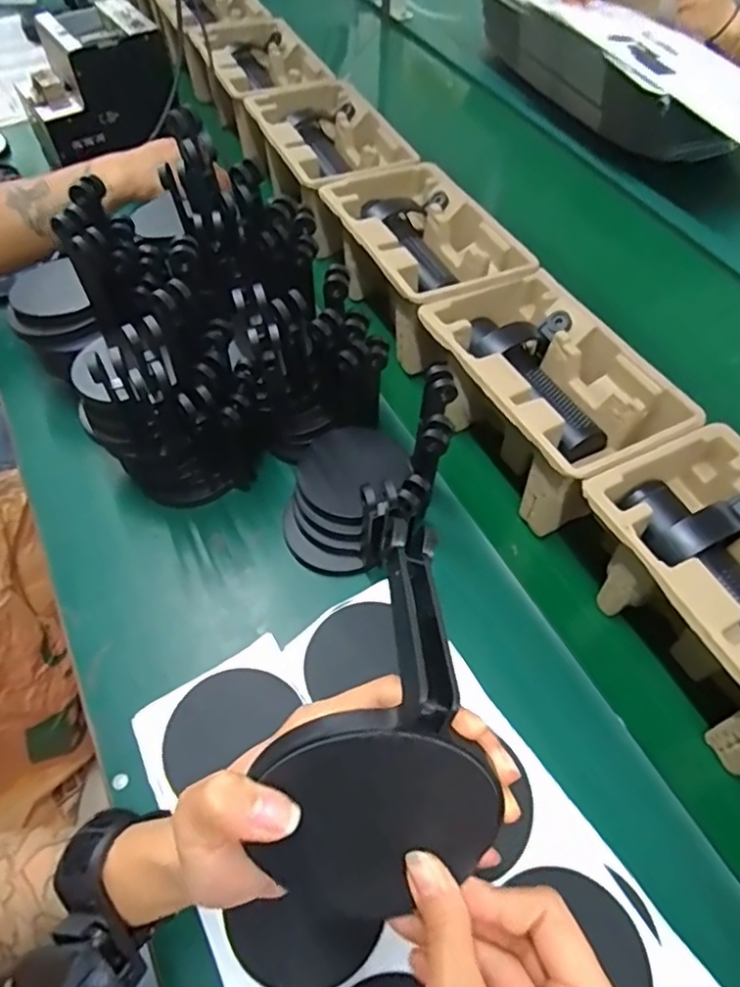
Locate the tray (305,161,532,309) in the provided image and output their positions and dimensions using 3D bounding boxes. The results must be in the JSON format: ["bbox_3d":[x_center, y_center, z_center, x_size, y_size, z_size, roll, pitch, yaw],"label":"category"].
[{"bbox_3d":[0.050,-0.266,0.679,0.158,0.100,0.240,-23,63,-15],"label":"tray"}]

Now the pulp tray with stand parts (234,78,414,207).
[{"bbox_3d":[-0.060,-0.450,0.795,0.151,0.065,0.259,-22,62,-15],"label":"pulp tray with stand parts"}]

